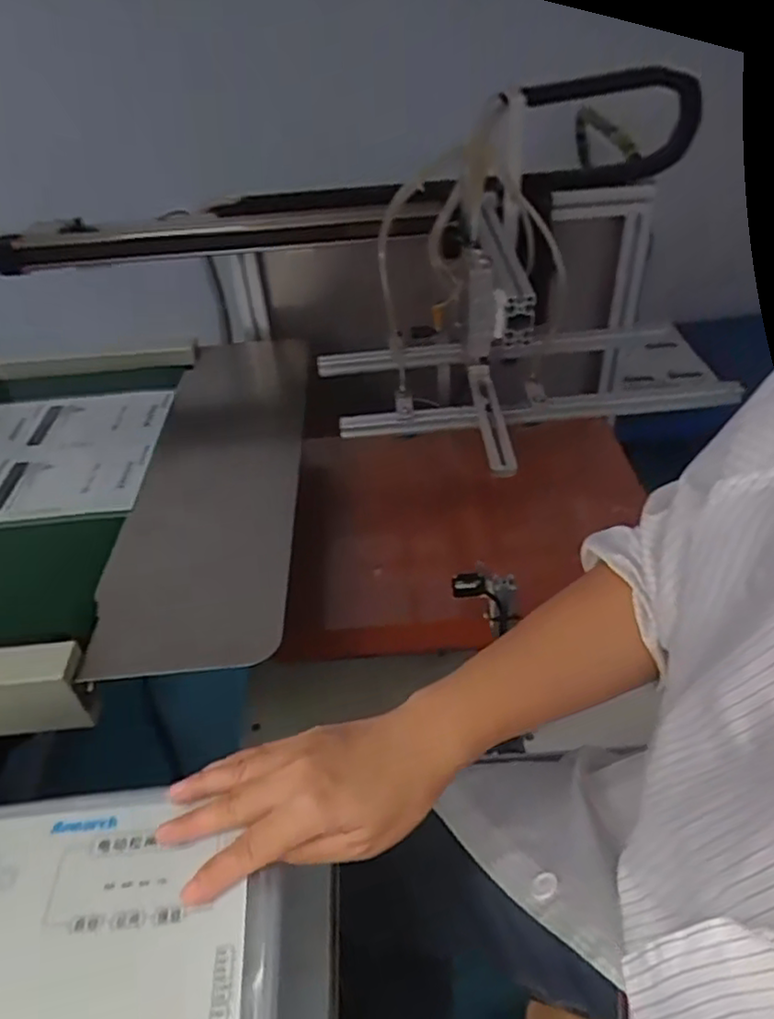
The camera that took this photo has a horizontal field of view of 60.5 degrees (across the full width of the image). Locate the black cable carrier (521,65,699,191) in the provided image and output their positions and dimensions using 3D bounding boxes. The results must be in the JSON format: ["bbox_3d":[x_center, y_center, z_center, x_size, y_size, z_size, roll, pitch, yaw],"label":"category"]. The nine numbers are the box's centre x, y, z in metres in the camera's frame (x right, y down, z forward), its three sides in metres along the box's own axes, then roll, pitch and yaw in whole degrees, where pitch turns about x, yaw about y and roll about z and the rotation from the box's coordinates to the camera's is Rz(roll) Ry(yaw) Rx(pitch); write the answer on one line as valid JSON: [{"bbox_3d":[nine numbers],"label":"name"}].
[{"bbox_3d":[0.303,-0.516,0.903,0.253,0.142,0.034,-11,51,-8],"label":"black cable carrier"}]

